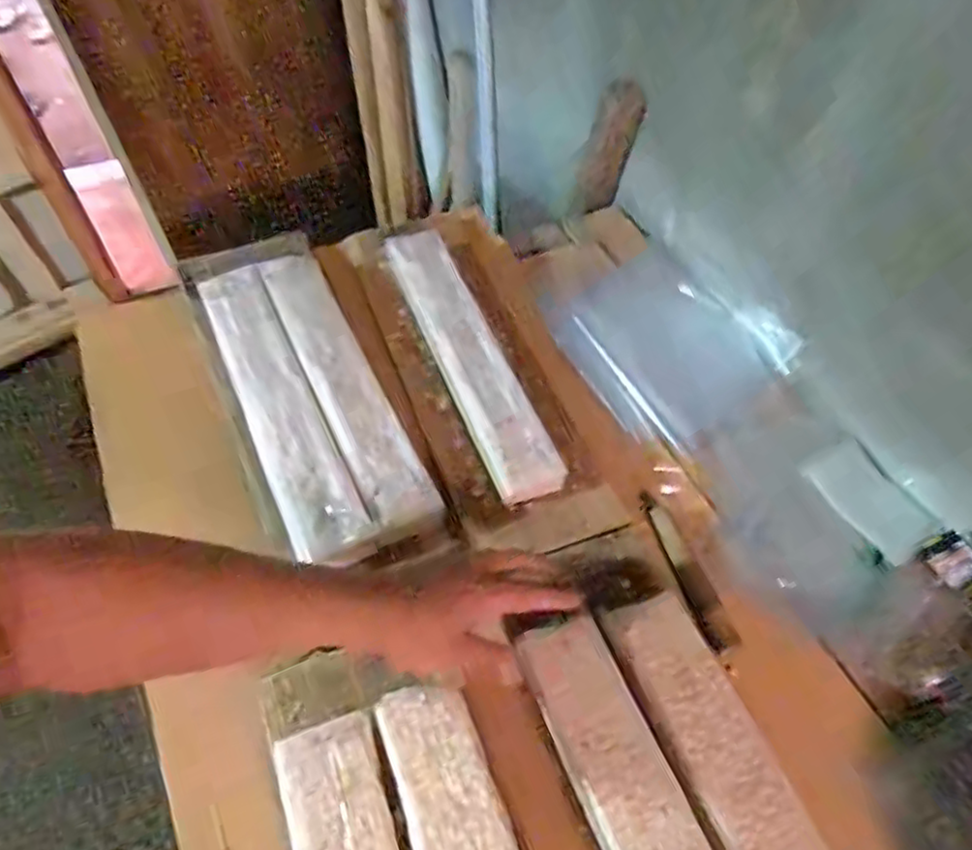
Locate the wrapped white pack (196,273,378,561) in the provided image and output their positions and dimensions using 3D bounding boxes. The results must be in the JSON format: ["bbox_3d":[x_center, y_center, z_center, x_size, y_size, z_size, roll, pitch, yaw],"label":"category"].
[{"bbox_3d":[-0.209,-0.033,0.658,0.070,0.042,0.363,-20,56,-19],"label":"wrapped white pack"}]

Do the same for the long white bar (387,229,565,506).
[{"bbox_3d":[-0.024,-0.076,0.733,0.073,0.051,0.370,-16,55,-17],"label":"long white bar"}]

